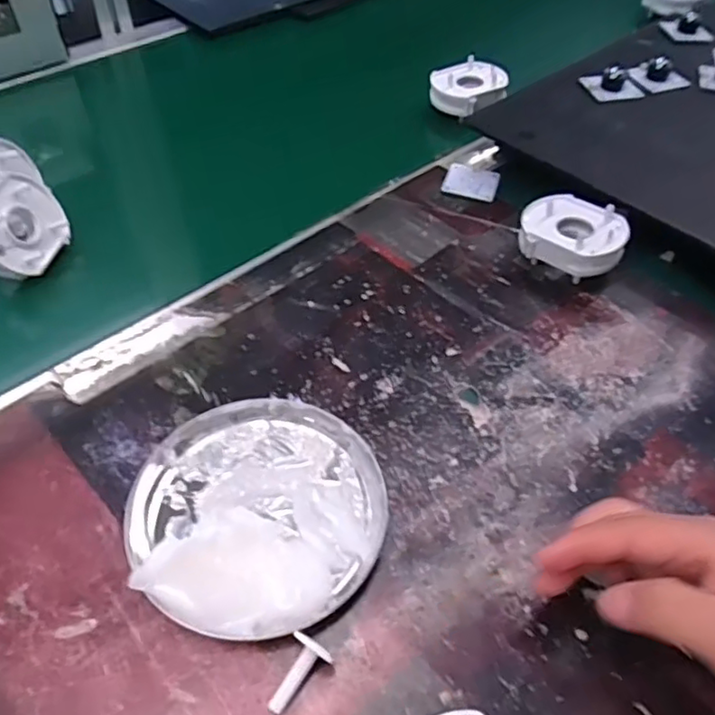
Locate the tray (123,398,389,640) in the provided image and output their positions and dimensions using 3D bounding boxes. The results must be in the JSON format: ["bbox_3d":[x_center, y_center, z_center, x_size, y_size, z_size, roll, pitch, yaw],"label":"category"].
[{"bbox_3d":[-0.051,0.073,0.317,0.126,0.028,0.128,1,49,-1],"label":"tray"}]

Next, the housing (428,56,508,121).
[{"bbox_3d":[0.105,-0.259,0.593,0.063,0.027,0.061,1,49,-1],"label":"housing"}]

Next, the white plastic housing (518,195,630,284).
[{"bbox_3d":[0.153,-0.083,0.448,0.072,0.038,0.061,19,51,14],"label":"white plastic housing"}]

